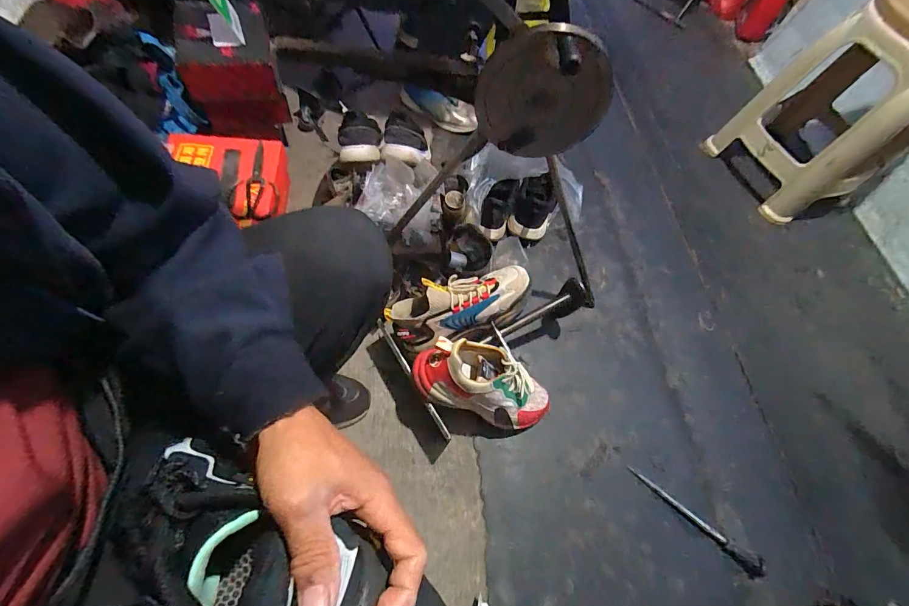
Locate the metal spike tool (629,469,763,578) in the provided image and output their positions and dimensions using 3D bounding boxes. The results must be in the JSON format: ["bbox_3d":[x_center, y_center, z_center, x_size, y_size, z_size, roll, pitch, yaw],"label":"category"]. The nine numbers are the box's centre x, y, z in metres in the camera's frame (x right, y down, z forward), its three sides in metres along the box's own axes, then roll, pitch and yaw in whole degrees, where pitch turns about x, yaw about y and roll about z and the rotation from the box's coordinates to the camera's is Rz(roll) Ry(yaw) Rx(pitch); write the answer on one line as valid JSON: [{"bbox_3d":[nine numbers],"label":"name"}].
[{"bbox_3d":[0.436,0.389,0.711,0.265,0.023,0.033,41,66,13],"label":"metal spike tool"}]

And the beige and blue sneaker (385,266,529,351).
[{"bbox_3d":[0.006,0.001,0.694,0.249,0.084,0.100,-20,68,-16],"label":"beige and blue sneaker"}]

